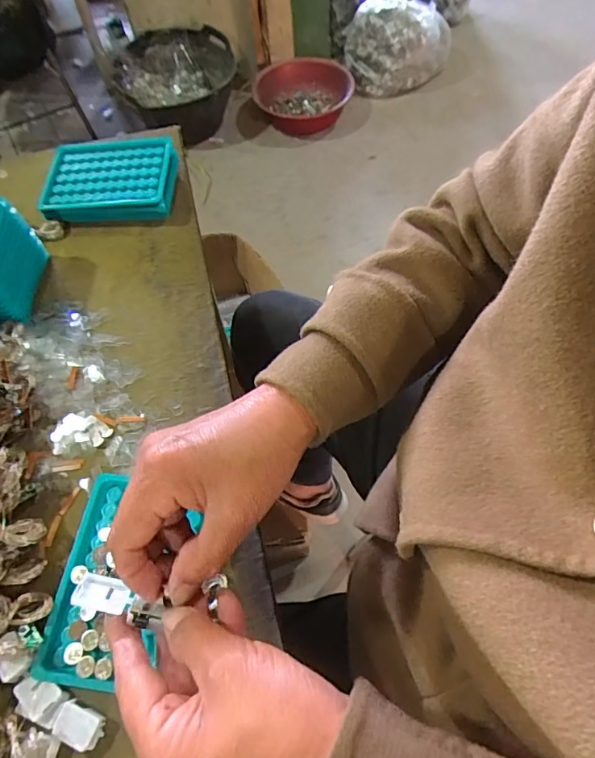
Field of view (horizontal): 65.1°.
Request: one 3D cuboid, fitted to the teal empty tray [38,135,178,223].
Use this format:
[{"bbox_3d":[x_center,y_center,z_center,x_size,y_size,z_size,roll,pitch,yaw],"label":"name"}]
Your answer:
[{"bbox_3d":[-0.197,-0.211,0.496,0.132,0.035,0.093,-1,60,1],"label":"teal empty tray"}]

